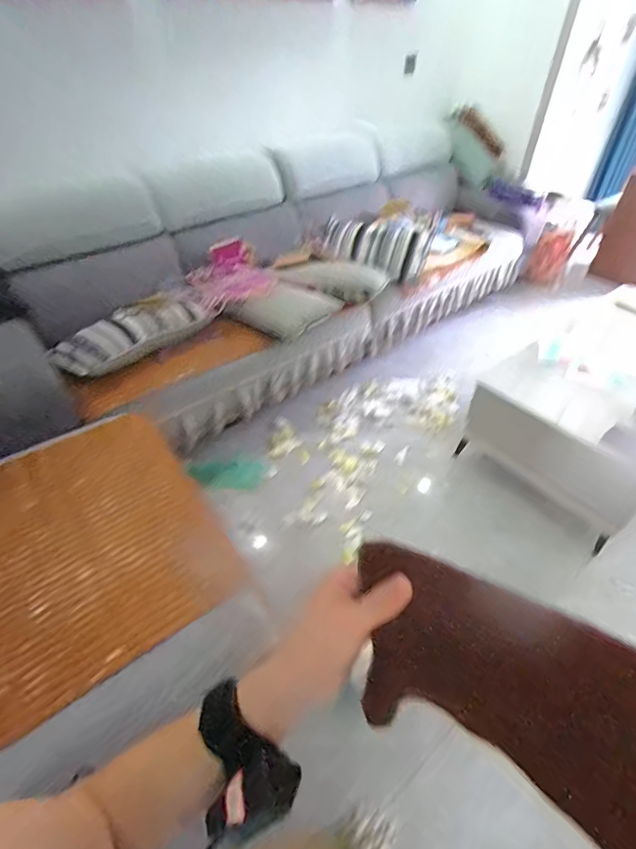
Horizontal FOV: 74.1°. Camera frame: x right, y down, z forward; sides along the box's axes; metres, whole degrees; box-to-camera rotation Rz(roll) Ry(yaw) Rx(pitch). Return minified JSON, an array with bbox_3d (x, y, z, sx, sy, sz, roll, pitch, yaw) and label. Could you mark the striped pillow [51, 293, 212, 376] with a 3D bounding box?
[{"bbox_3d":[-0.697,-0.358,1.622,0.189,0.154,0.570,31,52,28],"label":"striped pillow"}]

